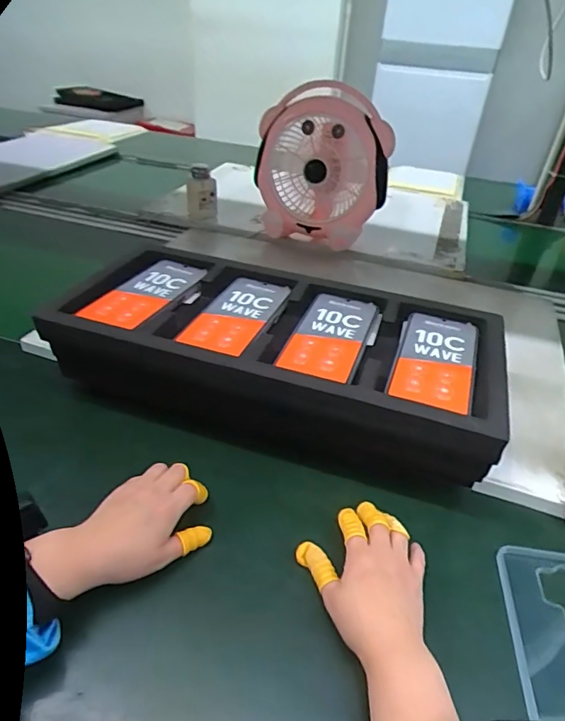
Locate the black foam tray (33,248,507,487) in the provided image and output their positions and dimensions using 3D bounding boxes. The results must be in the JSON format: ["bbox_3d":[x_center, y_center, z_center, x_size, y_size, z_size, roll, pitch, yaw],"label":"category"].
[{"bbox_3d":[-0.005,-0.001,0.567,0.469,0.116,0.216,14,38,12],"label":"black foam tray"}]

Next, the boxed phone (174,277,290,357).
[{"bbox_3d":[-0.049,-0.057,0.558,0.076,0.006,0.163,16,38,15],"label":"boxed phone"}]

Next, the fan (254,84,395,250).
[{"bbox_3d":[0.077,-0.363,0.917,0.248,0.262,0.115,12,37,10],"label":"fan"}]

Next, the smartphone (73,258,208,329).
[{"bbox_3d":[-0.163,-0.083,0.578,0.074,0.010,0.163,19,39,19],"label":"smartphone"}]

